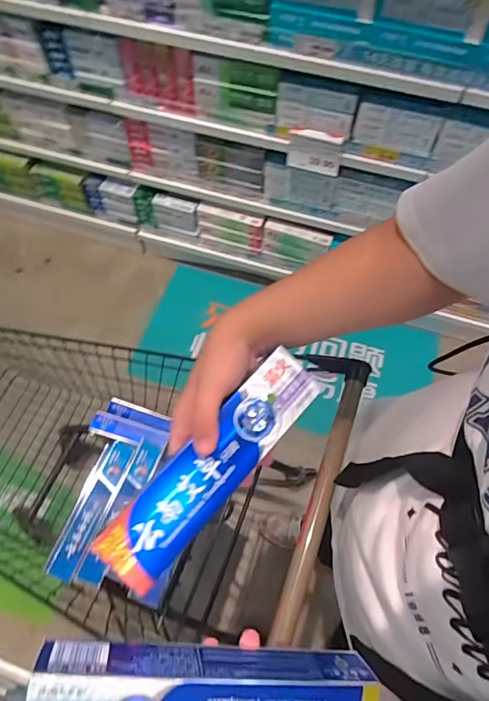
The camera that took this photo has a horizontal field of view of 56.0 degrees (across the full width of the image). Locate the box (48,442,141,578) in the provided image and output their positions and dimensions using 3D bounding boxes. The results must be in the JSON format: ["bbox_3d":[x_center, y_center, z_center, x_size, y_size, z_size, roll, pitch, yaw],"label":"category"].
[{"bbox_3d":[-0.241,0.244,0.726,0.056,0.028,0.214,20,64,9],"label":"box"}]

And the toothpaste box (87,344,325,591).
[{"bbox_3d":[-0.026,0.095,0.396,0.057,0.039,0.228,45,72,0],"label":"toothpaste box"}]

